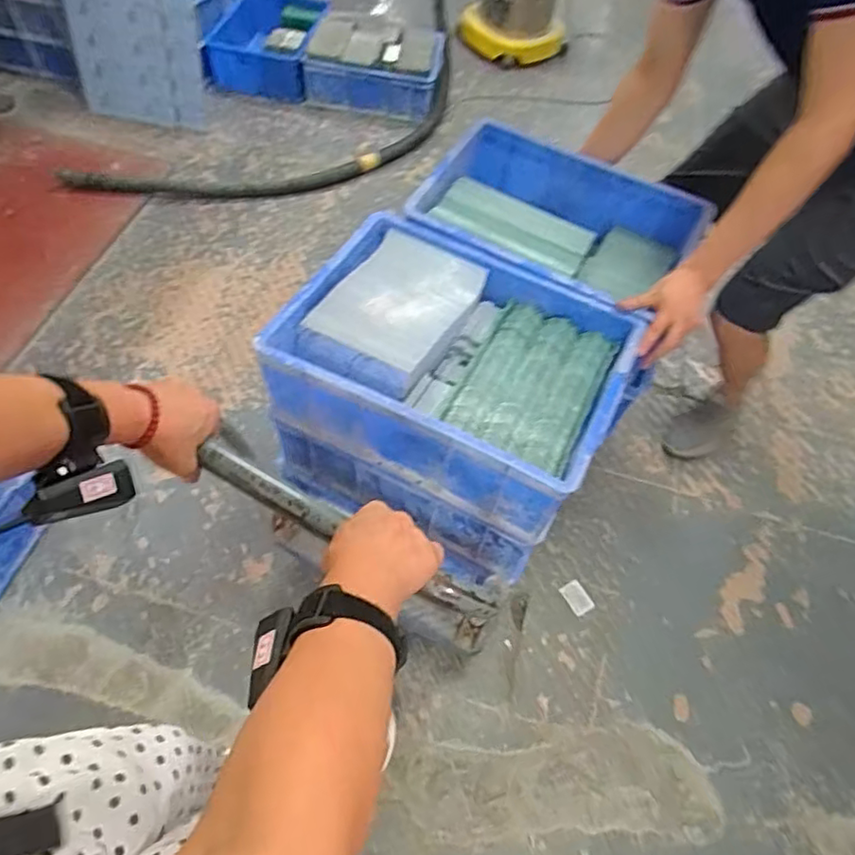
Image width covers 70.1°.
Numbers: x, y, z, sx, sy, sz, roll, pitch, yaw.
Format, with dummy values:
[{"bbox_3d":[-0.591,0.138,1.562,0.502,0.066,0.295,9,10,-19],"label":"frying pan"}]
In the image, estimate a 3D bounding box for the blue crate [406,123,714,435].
[{"bbox_3d":[0.238,-0.335,1.102,0.468,0.168,0.348,27,60,8],"label":"blue crate"}]

